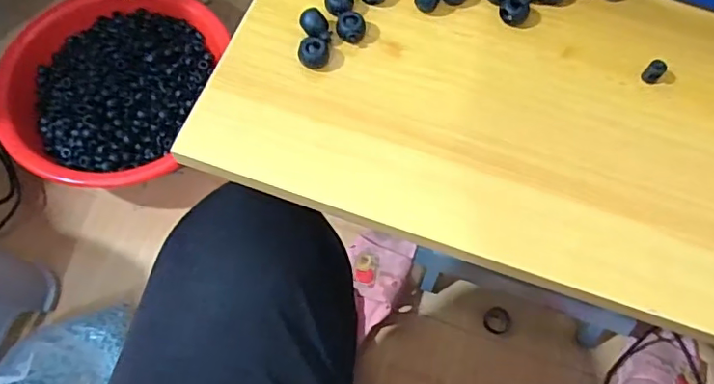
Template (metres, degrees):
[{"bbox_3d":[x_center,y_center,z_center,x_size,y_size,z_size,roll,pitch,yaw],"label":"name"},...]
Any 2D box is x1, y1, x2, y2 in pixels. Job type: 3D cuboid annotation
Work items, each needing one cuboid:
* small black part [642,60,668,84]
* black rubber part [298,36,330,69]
[{"bbox_3d":[0.171,-0.069,0.319,0.008,0.012,0.010,-41,74,-18],"label":"small black part"},{"bbox_3d":[-0.025,-0.081,0.320,0.017,0.011,0.017,5,66,0],"label":"black rubber part"}]

